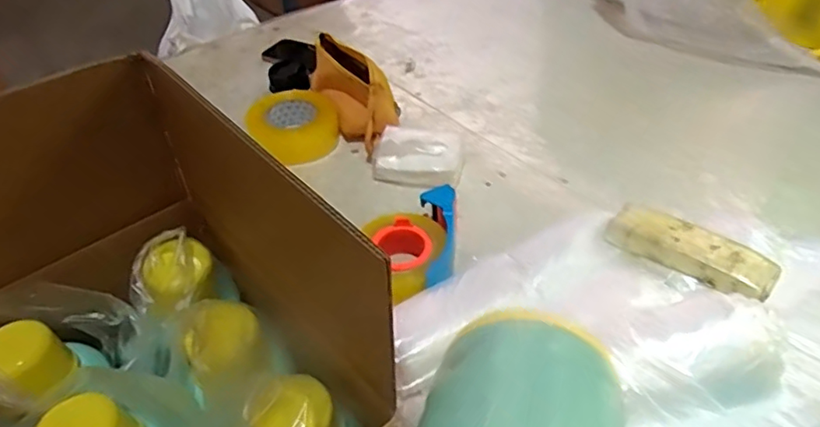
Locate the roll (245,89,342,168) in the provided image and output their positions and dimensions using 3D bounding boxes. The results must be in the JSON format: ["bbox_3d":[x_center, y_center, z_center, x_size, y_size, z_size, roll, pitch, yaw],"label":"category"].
[{"bbox_3d":[-0.178,-0.139,0.896,0.135,0.052,0.130,0,44,0],"label":"roll"}]

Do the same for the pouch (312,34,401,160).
[{"bbox_3d":[-0.090,-0.194,0.907,0.090,0.106,0.242,-21,47,-20],"label":"pouch"}]

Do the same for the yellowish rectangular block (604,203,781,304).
[{"bbox_3d":[0.302,0.038,0.624,0.167,0.021,0.067,27,50,26],"label":"yellowish rectangular block"}]

